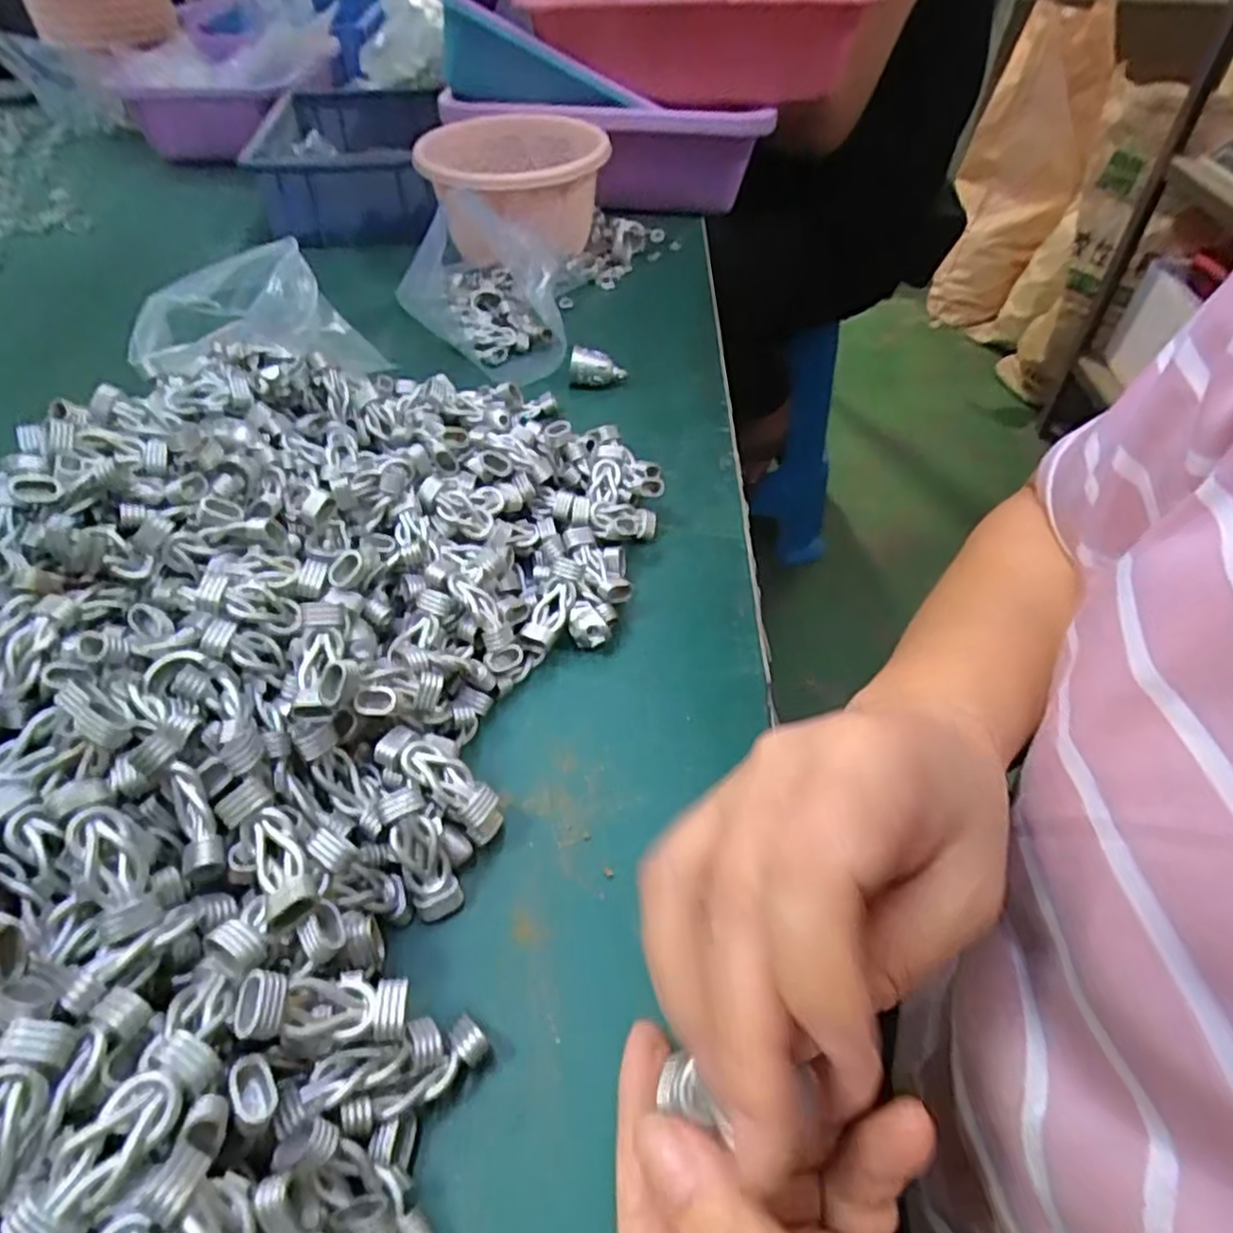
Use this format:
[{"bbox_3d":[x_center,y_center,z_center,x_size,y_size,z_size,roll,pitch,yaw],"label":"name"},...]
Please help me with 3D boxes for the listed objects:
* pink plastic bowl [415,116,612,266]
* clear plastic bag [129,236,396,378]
[{"bbox_3d":[-0.078,-0.335,0.582,0.142,0.067,0.142,0,47,0],"label":"pink plastic bowl"},{"bbox_3d":[-0.228,-0.183,0.462,0.140,0.078,0.057,-13,48,-12],"label":"clear plastic bag"}]

